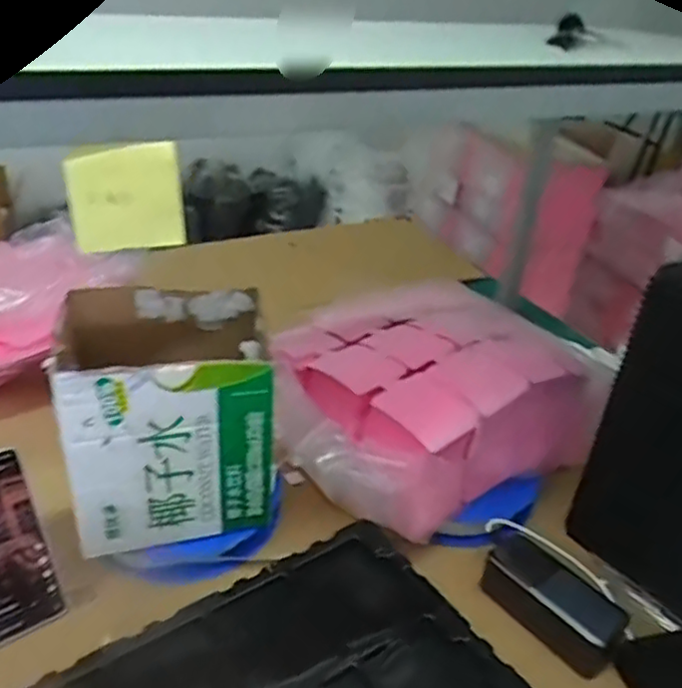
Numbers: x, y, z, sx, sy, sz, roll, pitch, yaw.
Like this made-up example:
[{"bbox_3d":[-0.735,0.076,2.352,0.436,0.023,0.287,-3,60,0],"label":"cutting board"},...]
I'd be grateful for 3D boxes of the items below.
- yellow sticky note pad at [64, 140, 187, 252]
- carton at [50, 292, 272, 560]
[{"bbox_3d":[-0.155,-0.106,0.486,0.076,0.075,0.008,-9,25,-18],"label":"yellow sticky note pad"},{"bbox_3d":[-0.168,0.071,0.666,0.181,0.202,0.152,-4,33,-15],"label":"carton"}]

